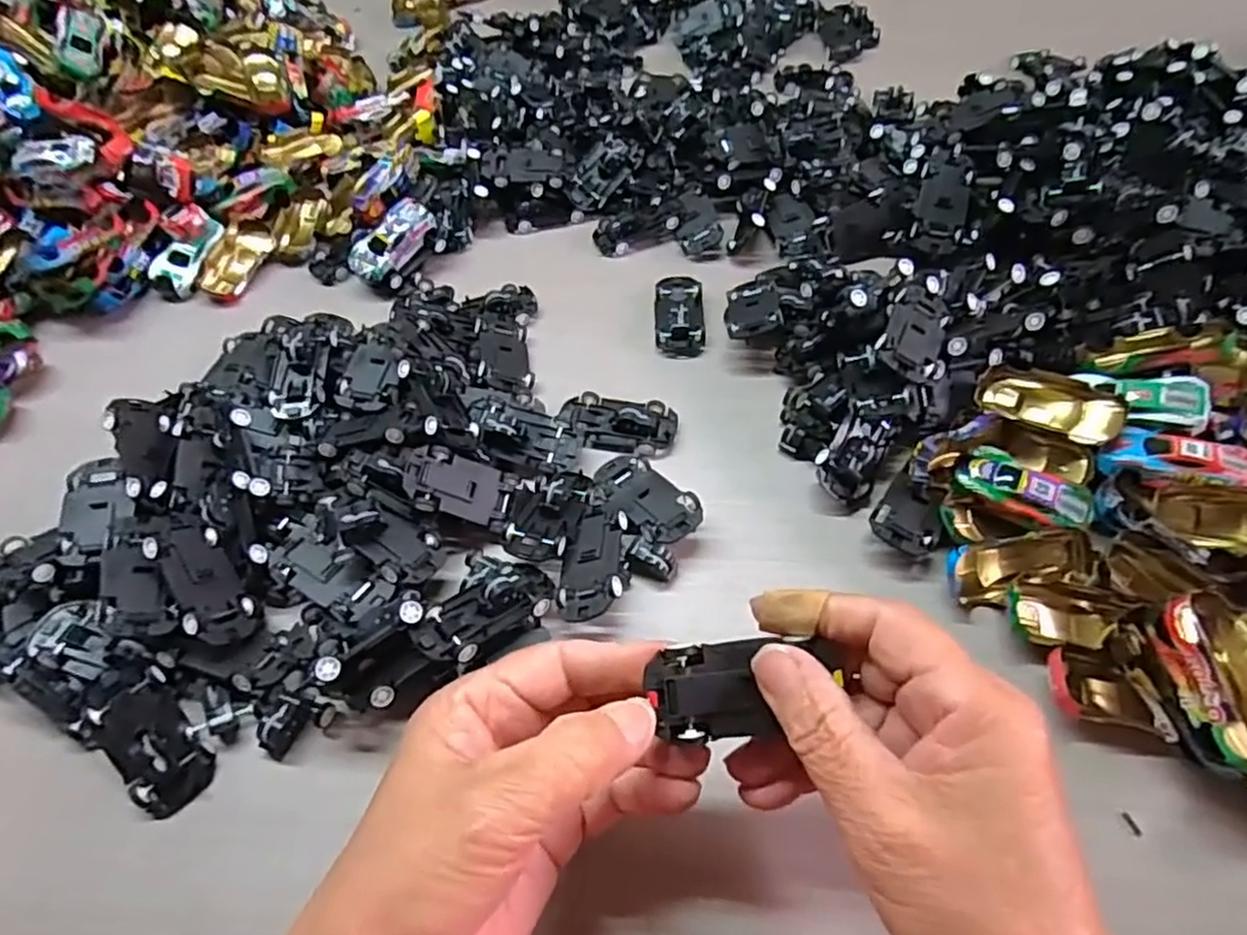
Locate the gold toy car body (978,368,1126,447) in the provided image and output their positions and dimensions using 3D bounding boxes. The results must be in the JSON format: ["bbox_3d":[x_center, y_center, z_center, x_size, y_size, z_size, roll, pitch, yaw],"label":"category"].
[{"bbox_3d":[0.213,-0.031,0.350,0.033,0.021,0.065,-35,43,-19],"label":"gold toy car body"}]

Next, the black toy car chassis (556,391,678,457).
[{"bbox_3d":[-0.003,-0.026,0.383,0.063,0.012,0.034,9,57,10],"label":"black toy car chassis"}]

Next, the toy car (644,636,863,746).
[{"bbox_3d":[0.042,0.072,0.235,0.065,0.020,0.029,-4,81,-8],"label":"toy car"}]

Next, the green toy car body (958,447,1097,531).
[{"bbox_3d":[0.191,0.011,0.334,0.059,0.016,0.026,26,61,19],"label":"green toy car body"}]

